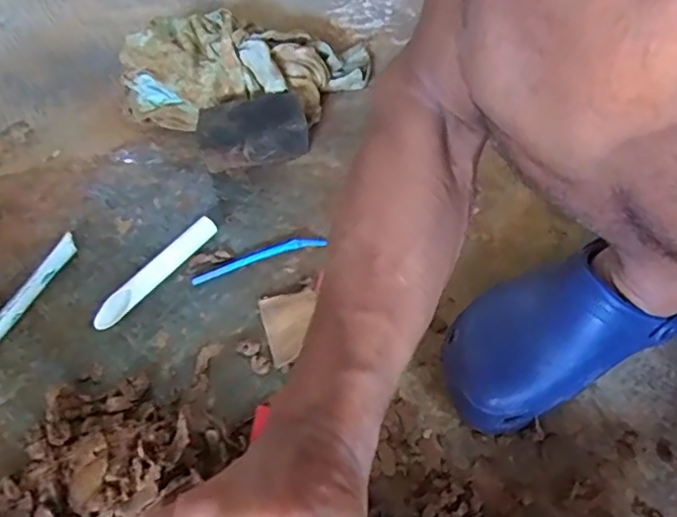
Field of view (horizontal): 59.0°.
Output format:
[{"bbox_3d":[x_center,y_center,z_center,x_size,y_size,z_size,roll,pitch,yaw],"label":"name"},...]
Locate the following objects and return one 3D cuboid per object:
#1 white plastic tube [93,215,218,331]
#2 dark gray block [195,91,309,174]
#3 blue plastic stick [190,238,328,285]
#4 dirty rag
[{"bbox_3d":[-0.183,0.011,0.601,0.020,0.024,0.150,32,60,25],"label":"white plastic tube"},{"bbox_3d":[-0.099,-0.146,0.696,0.119,0.057,0.065,-10,52,-5],"label":"dark gray block"},{"bbox_3d":[-0.081,-0.001,0.604,0.137,0.007,0.018,-17,53,-11],"label":"blue plastic stick"},{"bbox_3d":[-0.121,-0.246,0.761,0.321,0.069,0.168,-4,52,0],"label":"dirty rag"}]

